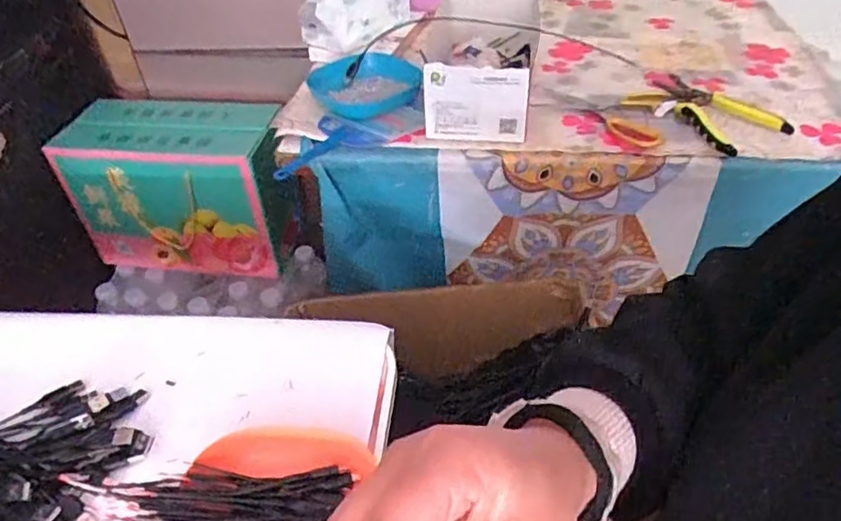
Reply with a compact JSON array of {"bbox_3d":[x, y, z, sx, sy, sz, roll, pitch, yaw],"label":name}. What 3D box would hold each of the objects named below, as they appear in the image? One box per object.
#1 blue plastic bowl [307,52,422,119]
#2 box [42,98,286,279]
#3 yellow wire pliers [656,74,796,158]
[{"bbox_3d":[-0.075,-0.235,0.811,0.146,0.029,0.121,5,44,8],"label":"blue plastic bowl"},{"bbox_3d":[-0.384,-0.124,1.011,0.329,0.233,0.158,4,43,7],"label":"box"},{"bbox_3d":[0.344,-0.177,0.734,0.107,0.015,0.168,-33,51,-28],"label":"yellow wire pliers"}]

